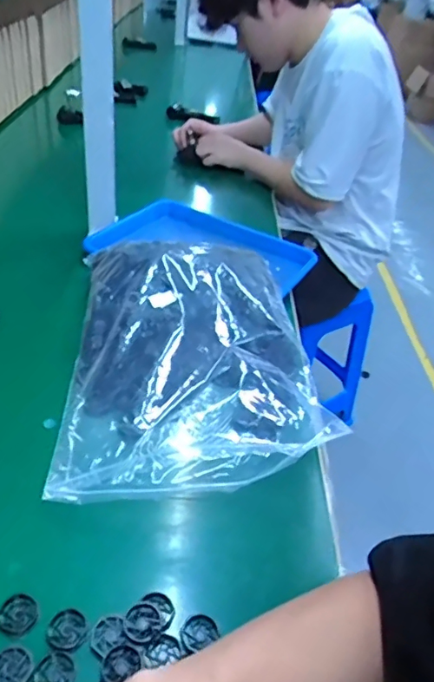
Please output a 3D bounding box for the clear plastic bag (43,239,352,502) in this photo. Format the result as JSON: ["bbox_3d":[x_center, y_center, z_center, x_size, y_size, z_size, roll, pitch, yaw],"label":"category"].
[{"bbox_3d":[-0.037,0.003,0.653,0.291,0.102,0.380,-2,37,-8],"label":"clear plastic bag"}]

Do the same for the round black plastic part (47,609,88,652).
[{"bbox_3d":[-0.119,0.229,0.415,0.029,0.006,0.030,3,37,-2],"label":"round black plastic part"}]

